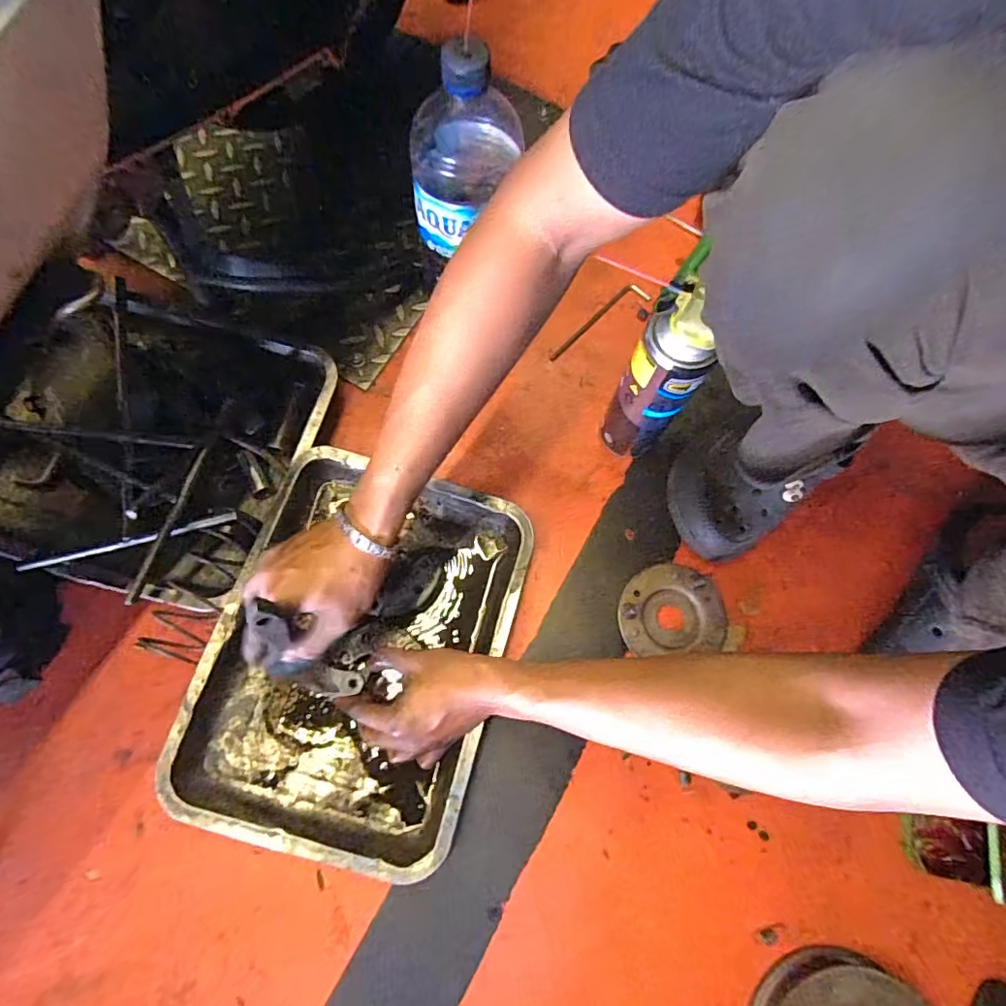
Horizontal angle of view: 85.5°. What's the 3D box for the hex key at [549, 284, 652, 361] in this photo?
[{"bbox_3d":[0.113,-0.220,0.664,0.150,0.013,0.032,-37,78,-12],"label":"hex key"}]

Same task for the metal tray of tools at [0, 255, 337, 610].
[{"bbox_3d":[-0.380,-0.074,0.556,0.354,0.071,0.302,17,74,3],"label":"metal tray of tools"}]

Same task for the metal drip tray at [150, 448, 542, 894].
[{"bbox_3d":[-0.132,0.137,0.520,0.253,0.057,0.343,15,74,2],"label":"metal drip tray"}]

